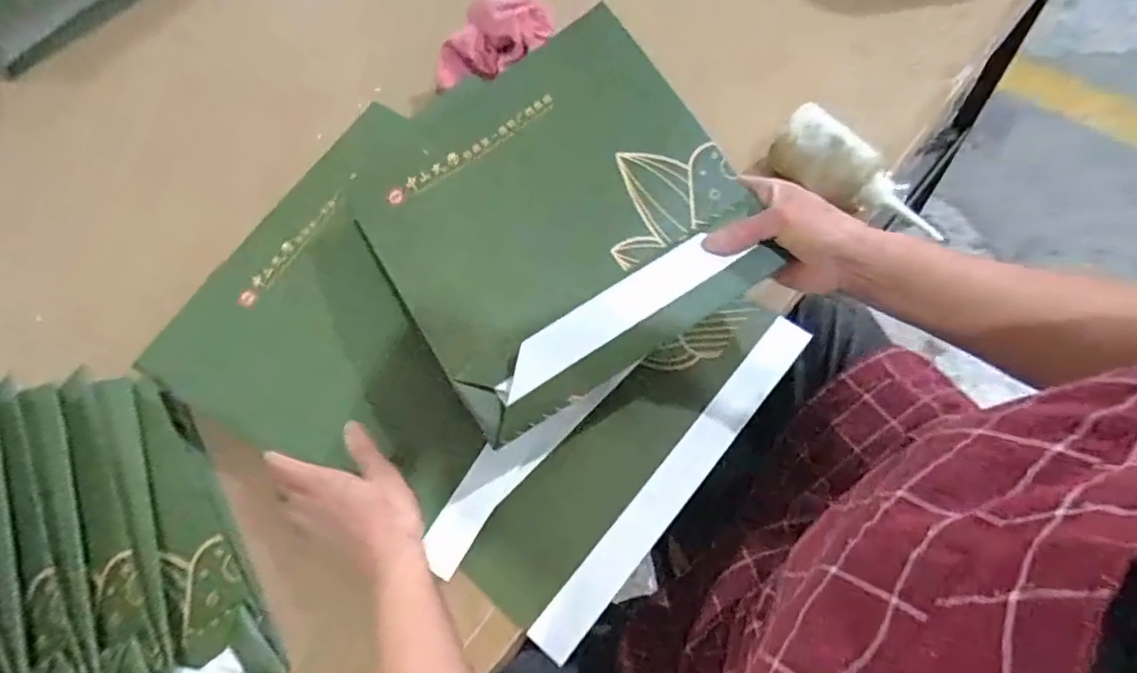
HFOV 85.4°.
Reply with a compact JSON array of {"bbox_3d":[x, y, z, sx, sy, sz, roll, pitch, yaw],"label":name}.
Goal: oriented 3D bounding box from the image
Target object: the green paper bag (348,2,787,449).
[{"bbox_3d":[-0.013,-0.100,0.467,0.257,0.025,0.267,-31,76,-8],"label":"green paper bag"}]

